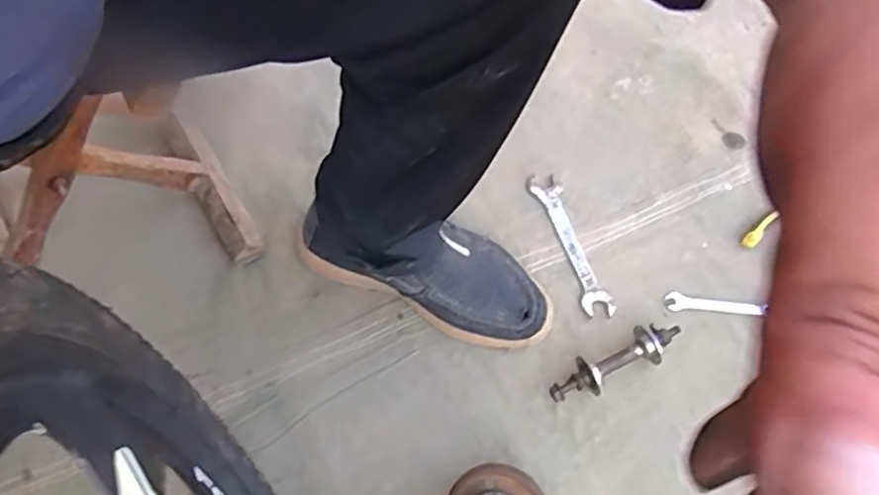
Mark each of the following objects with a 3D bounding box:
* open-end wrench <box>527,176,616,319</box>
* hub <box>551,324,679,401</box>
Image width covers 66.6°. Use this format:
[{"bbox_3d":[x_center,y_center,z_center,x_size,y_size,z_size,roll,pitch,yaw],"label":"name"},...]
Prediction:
[{"bbox_3d":[0.140,-0.006,0.722,0.034,0.009,0.172,-16,61,-6],"label":"open-end wrench"},{"bbox_3d":[0.168,0.111,0.647,0.139,0.032,0.038,-25,63,-10],"label":"hub"}]

